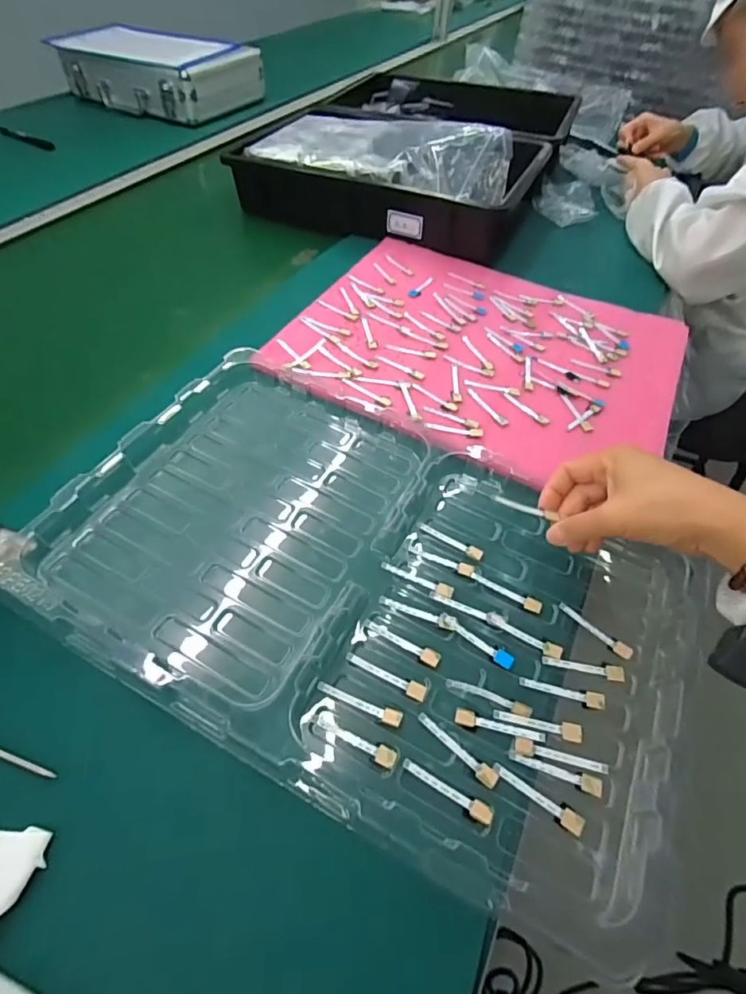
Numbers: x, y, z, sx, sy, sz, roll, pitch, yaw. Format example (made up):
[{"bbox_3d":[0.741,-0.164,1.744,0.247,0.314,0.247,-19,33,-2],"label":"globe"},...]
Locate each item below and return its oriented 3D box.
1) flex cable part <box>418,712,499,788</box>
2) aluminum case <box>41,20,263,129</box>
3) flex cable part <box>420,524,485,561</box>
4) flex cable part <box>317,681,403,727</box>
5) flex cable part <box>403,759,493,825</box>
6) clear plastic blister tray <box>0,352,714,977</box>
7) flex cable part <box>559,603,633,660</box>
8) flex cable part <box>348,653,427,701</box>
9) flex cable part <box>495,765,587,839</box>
[{"bbox_3d":[0.055,0.164,0.334,0.061,0.004,0.011,35,58,20],"label":"flex cable part"},{"bbox_3d":[-0.428,-0.873,1.045,0.332,0.089,0.224,21,53,11],"label":"aluminum case"},{"bbox_3d":[0.066,0.037,0.431,0.057,0.005,0.011,21,54,11],"label":"flex cable part"},{"bbox_3d":[-0.008,0.137,0.343,0.059,0.004,0.010,24,53,3],"label":"flex cable part"},{"bbox_3d":[0.046,0.183,0.319,0.060,0.004,0.011,24,55,13],"label":"flex cable part"},{"bbox_3d":[-0.005,0.057,0.395,0.475,0.032,0.299,24,55,13],"label":"clear plastic blister tray"},{"bbox_3d":[0.171,0.103,0.395,0.059,0.004,0.012,33,57,19],"label":"flex cable part"},{"bbox_3d":[0.010,0.124,0.359,0.059,0.004,0.011,25,55,14],"label":"flex cable part"},{"bbox_3d":[0.105,0.187,0.322,0.059,0.004,0.012,35,58,20],"label":"flex cable part"}]

